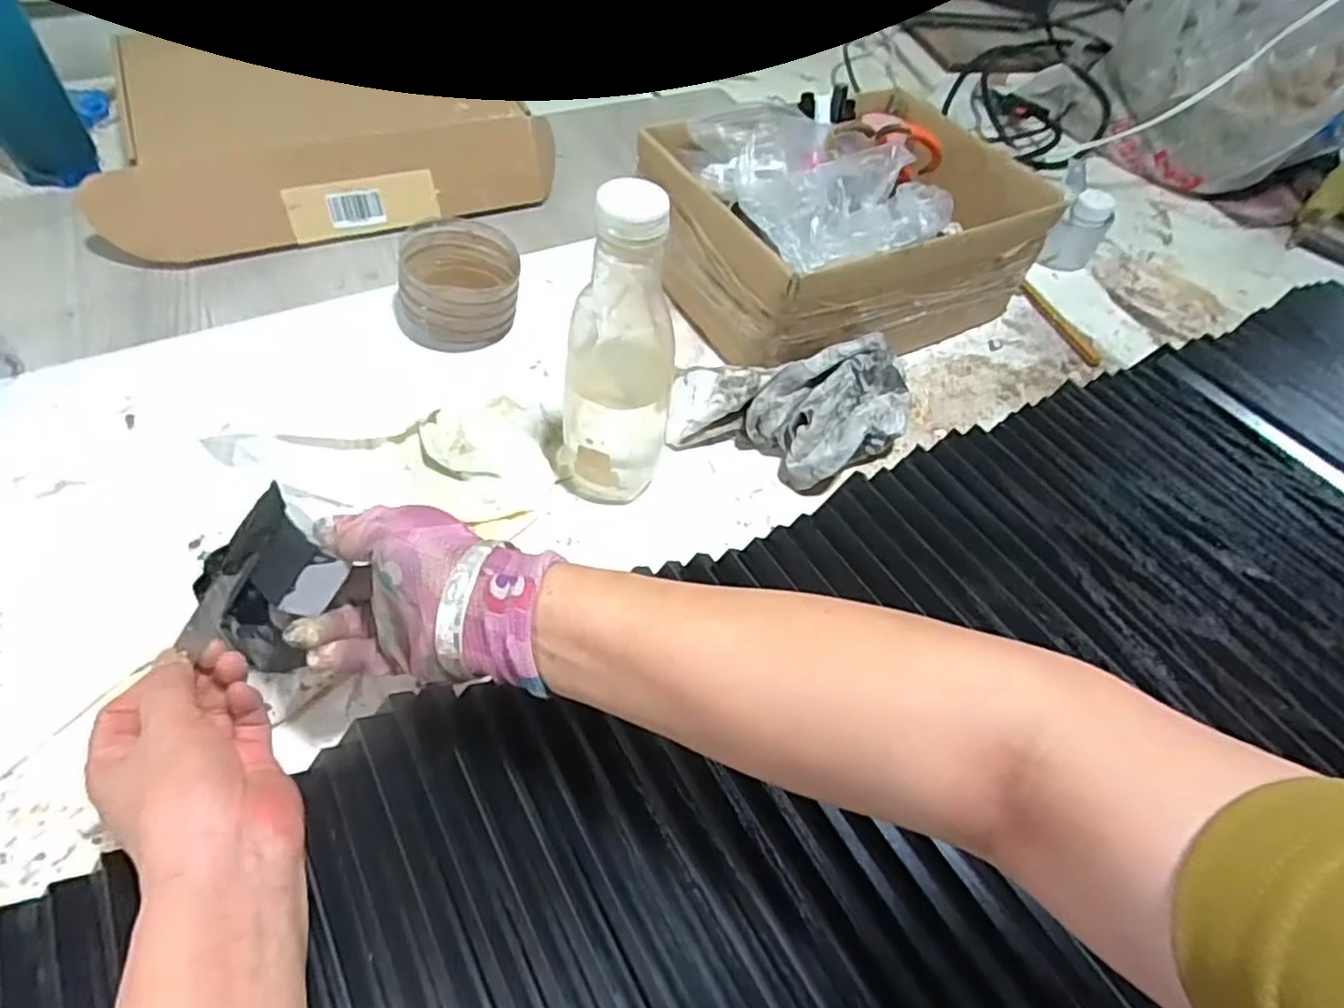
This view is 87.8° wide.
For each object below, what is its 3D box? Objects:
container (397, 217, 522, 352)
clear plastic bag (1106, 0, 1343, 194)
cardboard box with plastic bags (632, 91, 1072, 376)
[{"bbox_3d":[-0.190,-0.194,0.619,0.109,0.063,0.105,-5,53,-9],"label":"container"},{"bbox_3d":[0.731,-0.561,0.928,0.241,0.227,0.245,2,52,-4],"label":"clear plastic bag"},{"bbox_3d":[0.162,-0.273,0.660,0.327,0.165,0.240,-23,58,-21],"label":"cardboard box with plastic bags"}]

